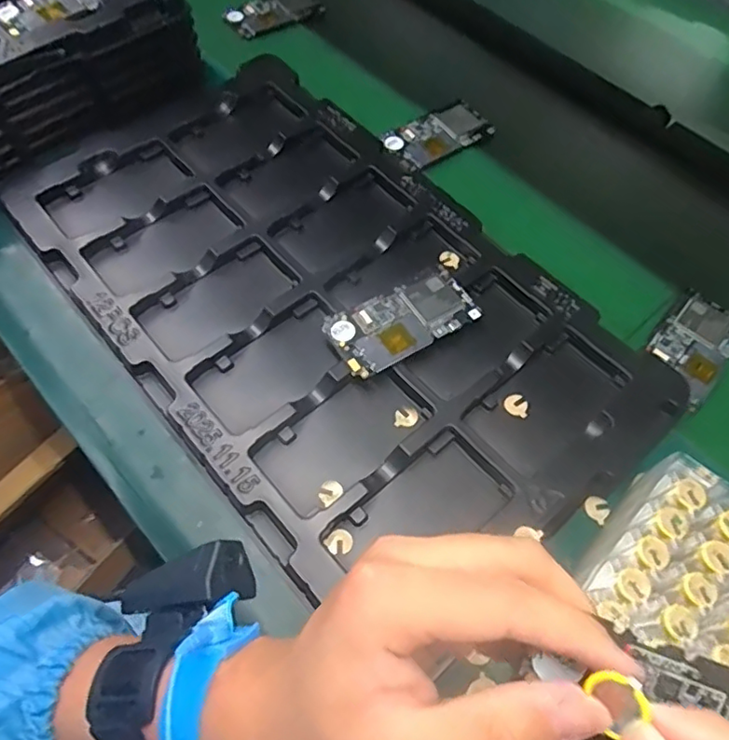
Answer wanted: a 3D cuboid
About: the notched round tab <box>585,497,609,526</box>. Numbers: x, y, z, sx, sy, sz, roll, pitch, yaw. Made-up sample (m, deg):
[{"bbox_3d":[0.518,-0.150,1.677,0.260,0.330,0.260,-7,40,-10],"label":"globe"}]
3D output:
[{"bbox_3d":[0.173,0.102,0.431,0.017,0.004,0.019,-37,68,-22],"label":"notched round tab"}]

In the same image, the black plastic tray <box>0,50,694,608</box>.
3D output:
[{"bbox_3d":[-0.038,-0.070,0.516,0.333,0.032,0.541,-36,68,-22],"label":"black plastic tray"}]

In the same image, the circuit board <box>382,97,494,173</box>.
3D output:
[{"bbox_3d":[0.080,-0.261,0.648,0.127,0.009,0.073,-32,66,-20],"label":"circuit board"}]

